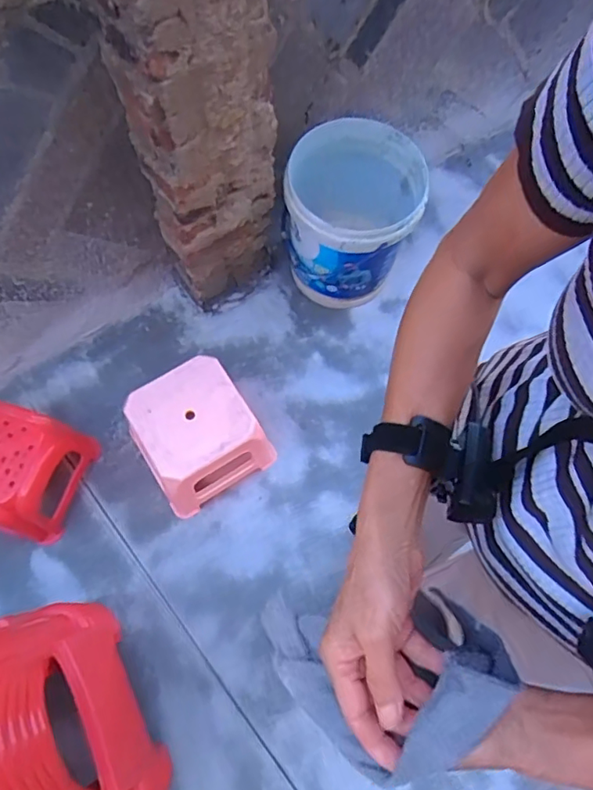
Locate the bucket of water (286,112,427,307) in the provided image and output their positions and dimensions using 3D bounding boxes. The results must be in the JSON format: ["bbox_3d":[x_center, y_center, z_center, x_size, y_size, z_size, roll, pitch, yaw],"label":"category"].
[{"bbox_3d":[0.119,-0.402,1.336,0.297,0.361,0.296,1,68,-3],"label":"bucket of water"}]

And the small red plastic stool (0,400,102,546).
[{"bbox_3d":[-0.596,0.157,1.178,0.233,0.190,0.238,20,68,5],"label":"small red plastic stool"}]

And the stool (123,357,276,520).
[{"bbox_3d":[-0.207,0.088,1.205,0.260,0.219,0.236,-33,73,-15],"label":"stool"}]

